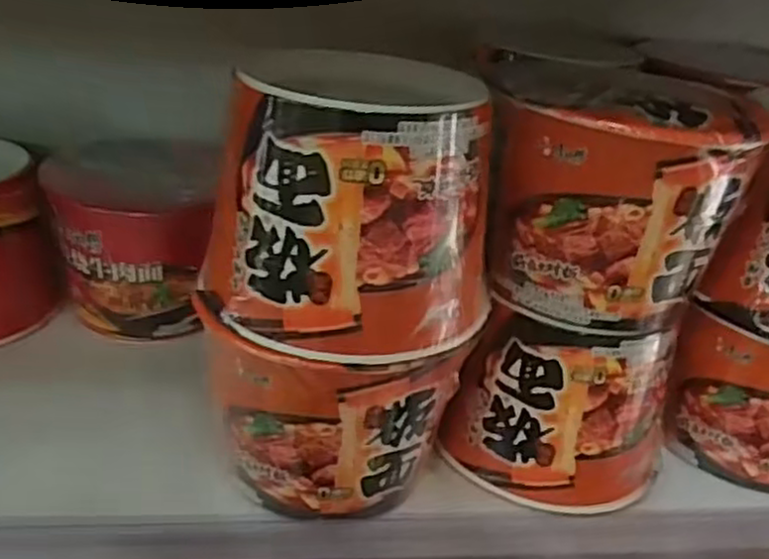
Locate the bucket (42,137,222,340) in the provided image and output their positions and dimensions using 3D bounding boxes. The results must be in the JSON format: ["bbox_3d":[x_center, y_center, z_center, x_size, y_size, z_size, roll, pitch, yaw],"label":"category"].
[{"bbox_3d":[-0.170,-0.029,0.505,0.103,0.111,0.092,2,28,-11],"label":"bucket"}]

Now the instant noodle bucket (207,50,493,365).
[{"bbox_3d":[-0.007,-0.035,0.336,0.107,0.114,0.108,6,28,-3],"label":"instant noodle bucket"}]

